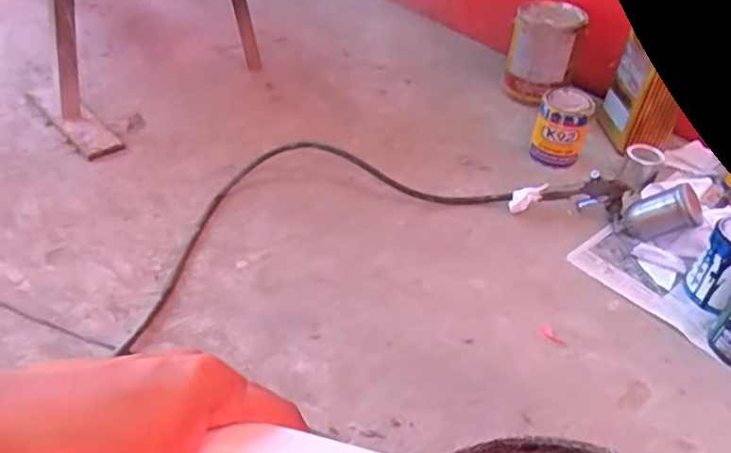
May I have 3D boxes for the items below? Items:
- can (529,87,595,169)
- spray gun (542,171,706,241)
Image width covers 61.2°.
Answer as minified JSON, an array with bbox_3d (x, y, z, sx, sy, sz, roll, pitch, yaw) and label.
[{"bbox_3d":[0.413,-0.213,1.296,0.096,0.141,0.094,2,40,-2],"label":"can"},{"bbox_3d":[0.469,-0.044,1.135,0.263,0.111,0.076,25,45,23],"label":"spray gun"}]

